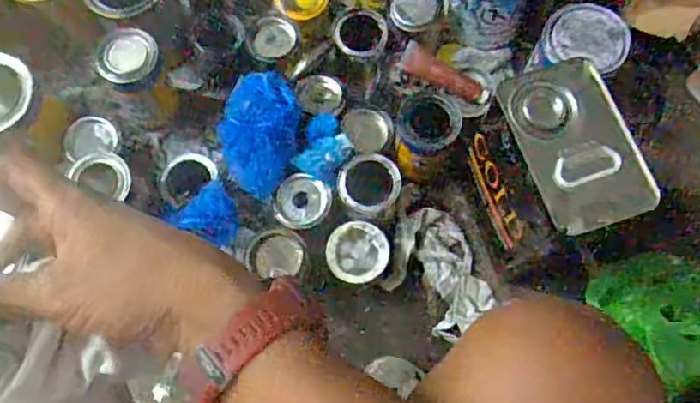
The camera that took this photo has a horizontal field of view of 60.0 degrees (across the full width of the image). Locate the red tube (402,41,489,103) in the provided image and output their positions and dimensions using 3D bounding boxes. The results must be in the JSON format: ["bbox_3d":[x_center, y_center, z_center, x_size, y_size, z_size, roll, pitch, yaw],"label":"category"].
[{"bbox_3d":[0.121,-0.161,0.762,0.114,0.017,0.031,25,75,7],"label":"red tube"}]

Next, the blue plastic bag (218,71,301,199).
[{"bbox_3d":[-0.113,-0.083,0.741,0.092,0.050,0.140,9,73,3],"label":"blue plastic bag"}]

